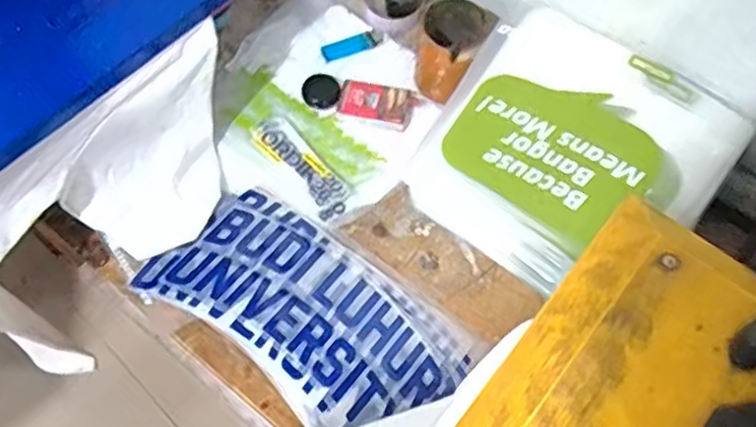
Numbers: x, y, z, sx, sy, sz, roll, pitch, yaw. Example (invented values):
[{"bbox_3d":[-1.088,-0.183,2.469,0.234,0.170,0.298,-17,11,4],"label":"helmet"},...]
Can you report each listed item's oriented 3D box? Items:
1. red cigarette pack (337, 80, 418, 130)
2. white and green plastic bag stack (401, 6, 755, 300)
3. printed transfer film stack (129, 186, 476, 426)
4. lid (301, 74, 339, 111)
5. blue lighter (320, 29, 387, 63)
[{"bbox_3d":[0.000,-0.133,0.821,0.090,0.016,0.051,11,63,5],"label":"red cigarette pack"},{"bbox_3d":[0.206,-0.059,0.732,0.273,0.097,0.277,39,76,19],"label":"white and green plastic bag stack"},{"bbox_3d":[-0.075,0.104,0.706,0.322,0.015,0.169,36,68,17],"label":"printed transfer film stack"},{"bbox_3d":[-0.071,-0.154,0.834,0.044,0.005,0.058,-9,63,-5],"label":"lid"},{"bbox_3d":[-0.030,-0.221,0.877,0.089,0.008,0.031,-23,65,-12],"label":"blue lighter"}]

